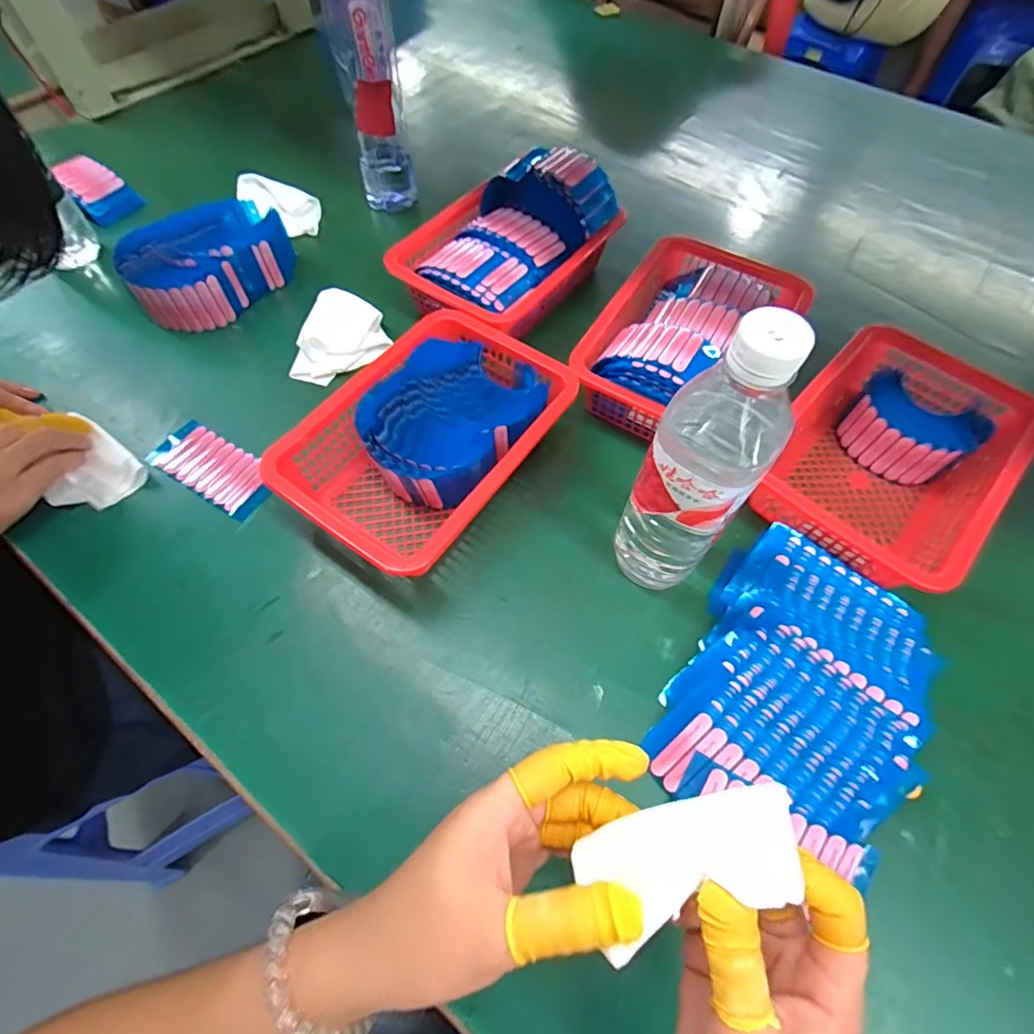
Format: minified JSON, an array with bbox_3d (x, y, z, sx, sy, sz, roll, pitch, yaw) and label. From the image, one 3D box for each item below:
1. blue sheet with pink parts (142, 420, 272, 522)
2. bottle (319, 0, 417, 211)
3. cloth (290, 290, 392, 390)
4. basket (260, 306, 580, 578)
[{"bbox_3d":[-0.258,-0.043,0.451,0.116,0.006,0.053,28,63,15],"label":"blue sheet with pink parts"},{"bbox_3d":[-0.155,-0.453,0.564,0.064,0.221,0.070,-13,60,-8],"label":"bottle"},{"bbox_3d":[-0.172,-0.174,0.519,0.077,0.029,0.100,11,60,5],"label":"cloth"},{"bbox_3d":[-0.066,-0.060,0.433,0.151,0.064,0.216,32,64,17],"label":"basket"}]

